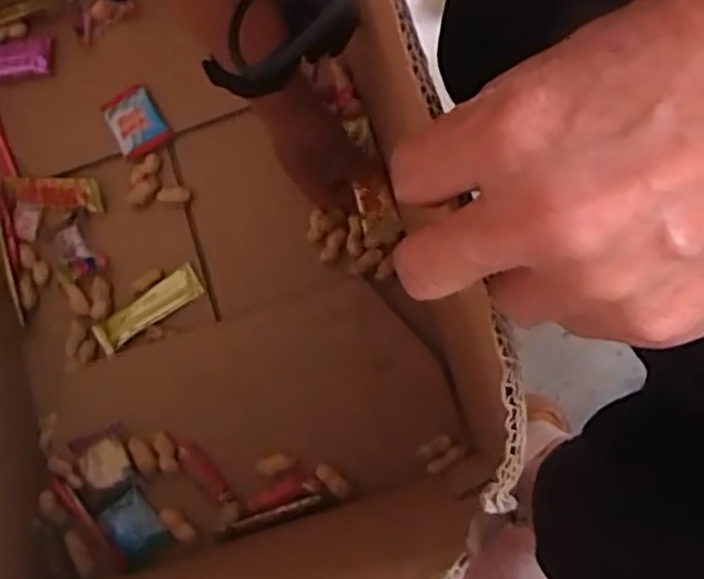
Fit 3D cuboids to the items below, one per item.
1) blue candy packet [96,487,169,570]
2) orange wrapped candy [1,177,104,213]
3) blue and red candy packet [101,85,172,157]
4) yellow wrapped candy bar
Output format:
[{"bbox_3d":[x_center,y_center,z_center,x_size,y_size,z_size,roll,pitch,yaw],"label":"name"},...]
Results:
[{"bbox_3d":[-0.178,0.196,0.599,0.038,0.009,0.057,-34,80,-5],"label":"blue candy packet"},{"bbox_3d":[-0.267,-0.088,0.657,0.088,0.010,0.027,5,79,3],"label":"orange wrapped candy"},{"bbox_3d":[-0.197,-0.153,0.668,0.045,0.009,0.056,-30,79,-5],"label":"blue and red candy packet"},{"bbox_3d":[-0.178,0.017,0.646,0.100,0.011,0.027,-35,80,-5],"label":"yellow wrapped candy bar"}]

